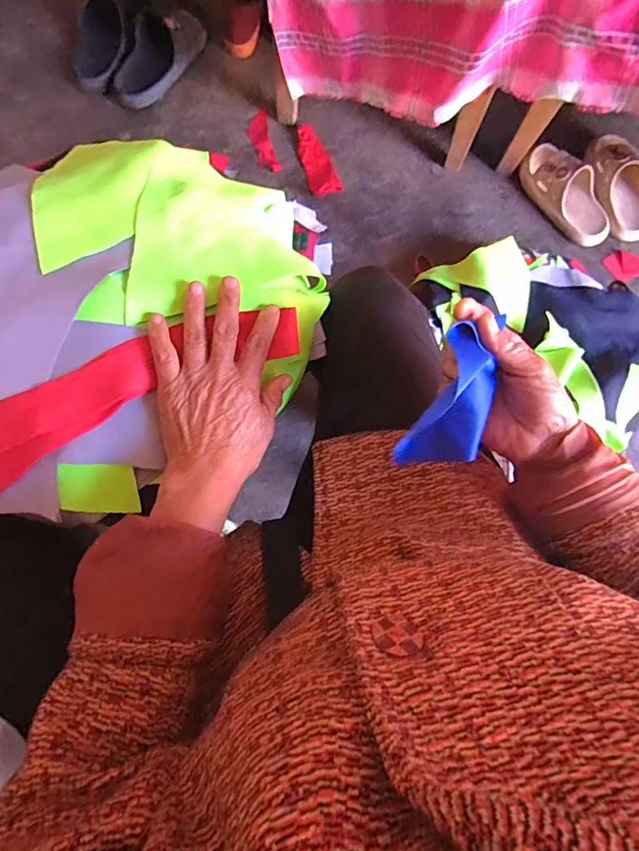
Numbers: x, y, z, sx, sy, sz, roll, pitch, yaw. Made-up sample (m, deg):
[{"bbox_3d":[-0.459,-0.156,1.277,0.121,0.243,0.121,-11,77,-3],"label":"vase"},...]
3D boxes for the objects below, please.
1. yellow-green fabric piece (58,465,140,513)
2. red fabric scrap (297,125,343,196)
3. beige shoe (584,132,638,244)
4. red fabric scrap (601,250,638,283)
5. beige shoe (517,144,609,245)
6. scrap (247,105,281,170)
[{"bbox_3d":[-0.173,0.050,0.382,0.059,0.004,0.037,3,99,-17],"label":"yellow-green fabric piece"},{"bbox_3d":[-0.005,-0.534,0.966,0.059,0.019,0.151,-18,80,-4],"label":"red fabric scrap"},{"bbox_3d":[0.592,-0.475,0.942,0.102,0.058,0.225,-20,80,-5],"label":"beige shoe"},{"bbox_3d":[0.606,-0.310,0.948,0.096,0.007,0.051,24,96,3],"label":"red fabric scrap"},{"bbox_3d":[0.483,-0.452,0.936,0.092,0.060,0.220,-35,82,-7],"label":"beige shoe"},{"bbox_3d":[-0.112,-0.566,0.965,0.045,0.014,0.125,-18,92,-4],"label":"scrap"}]

